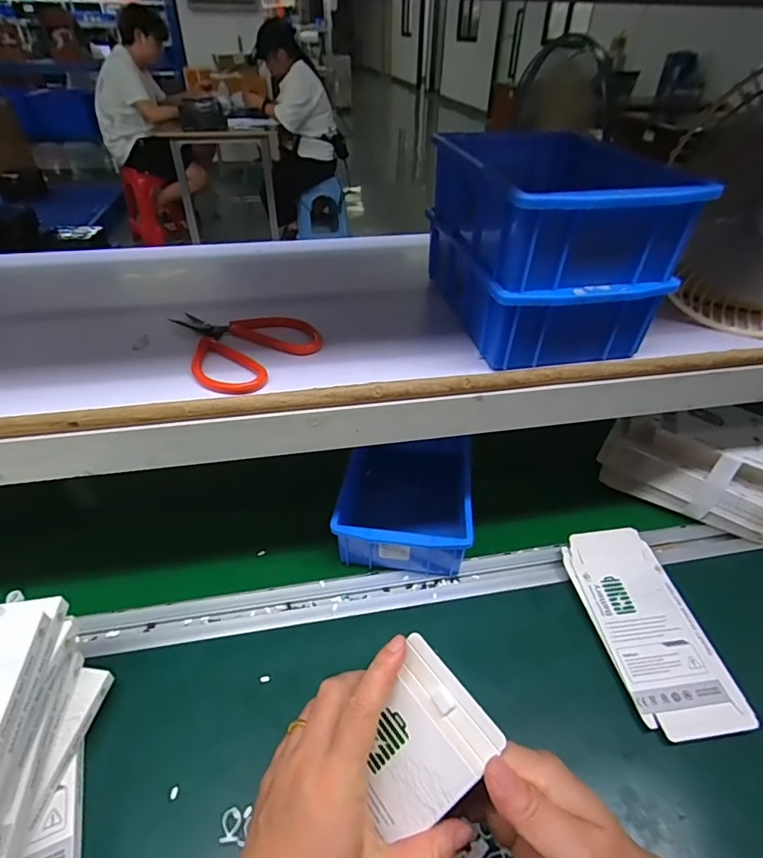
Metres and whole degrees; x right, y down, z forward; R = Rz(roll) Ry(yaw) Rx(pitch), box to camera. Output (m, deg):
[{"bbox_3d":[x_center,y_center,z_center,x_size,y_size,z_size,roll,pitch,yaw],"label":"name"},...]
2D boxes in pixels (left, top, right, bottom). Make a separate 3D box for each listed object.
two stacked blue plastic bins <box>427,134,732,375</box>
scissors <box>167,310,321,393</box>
[{"bbox_3d":[0.127,-0.151,0.389,0.136,0.120,0.193,-7,40,-10],"label":"two stacked blue plastic bins"},{"bbox_3d":[-0.117,-0.071,0.380,0.119,0.014,0.094,28,47,29],"label":"scissors"}]

